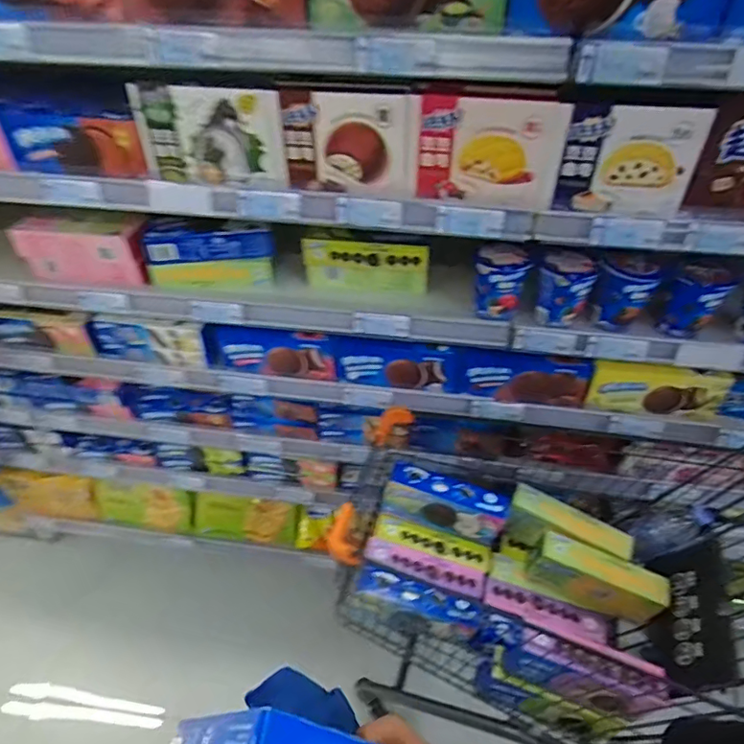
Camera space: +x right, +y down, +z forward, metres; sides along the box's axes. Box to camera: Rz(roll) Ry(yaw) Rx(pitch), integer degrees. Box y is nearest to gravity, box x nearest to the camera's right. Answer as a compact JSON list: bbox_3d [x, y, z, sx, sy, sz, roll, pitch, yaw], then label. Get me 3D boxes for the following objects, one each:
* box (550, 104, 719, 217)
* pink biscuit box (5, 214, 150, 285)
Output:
[{"bbox_3d":[0.334,-0.278,0.699,0.165,0.131,0.057,2,43,-2],"label":"box"},{"bbox_3d":[-0.515,-0.228,0.981,0.232,0.099,0.084,6,43,3],"label":"pink biscuit box"}]

